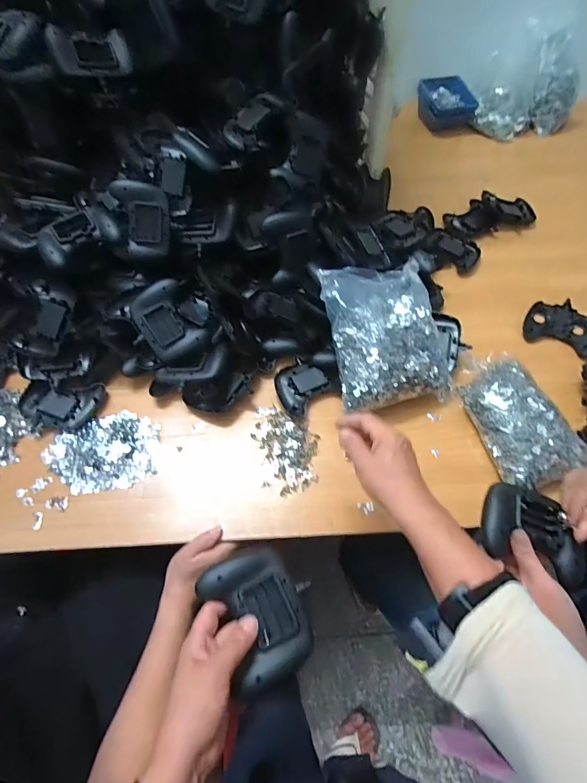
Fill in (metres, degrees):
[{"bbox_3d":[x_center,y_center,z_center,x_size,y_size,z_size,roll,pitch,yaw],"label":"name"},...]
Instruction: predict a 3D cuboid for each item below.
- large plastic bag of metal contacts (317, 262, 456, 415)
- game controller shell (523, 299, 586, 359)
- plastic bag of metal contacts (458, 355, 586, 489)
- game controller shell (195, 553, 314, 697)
[{"bbox_3d":[0.142,-0.088,0.587,0.170,0.057,0.212,-11,81,0],"label":"large plastic bag of metal contacts"},{"bbox_3d":[0.466,-0.110,0.681,0.120,0.032,0.091,24,61,13],"label":"game controller shell"},{"bbox_3d":[0.327,0.037,0.572,0.117,0.048,0.196,-13,60,-9],"label":"plastic bag of metal contacts"},{"bbox_3d":[-0.035,0.224,0.391,0.084,0.033,0.116,-27,61,-14],"label":"game controller shell"}]

